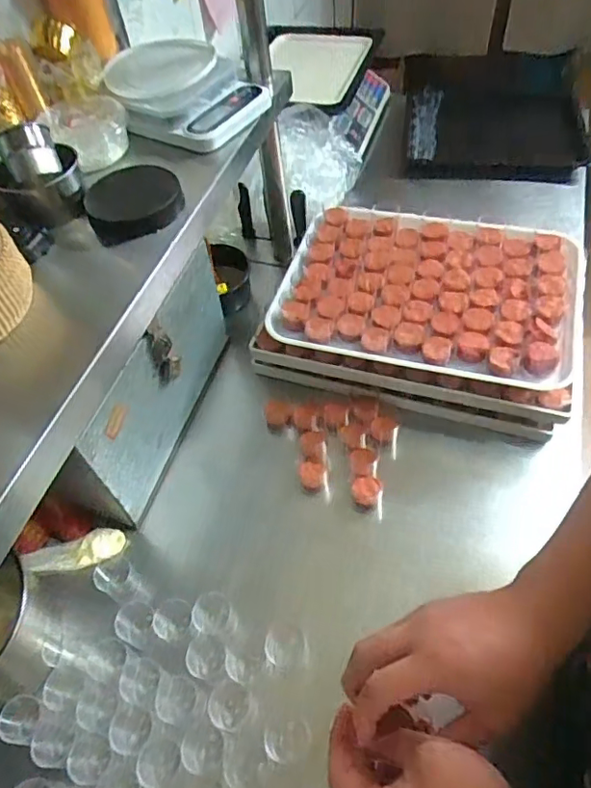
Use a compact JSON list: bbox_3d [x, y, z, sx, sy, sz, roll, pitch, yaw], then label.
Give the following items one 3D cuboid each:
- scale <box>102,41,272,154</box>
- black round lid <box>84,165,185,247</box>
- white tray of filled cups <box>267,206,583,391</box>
[{"bbox_3d":[-0.151,-0.420,0.756,0.215,0.056,0.181,26,59,23],"label":"scale"},{"bbox_3d":[-0.189,-0.226,0.645,0.110,0.034,0.110,-4,53,2],"label":"black round lid"},{"bbox_3d":[0.196,-0.159,0.813,0.408,0.033,0.297,13,55,15],"label":"white tray of filled cups"}]

